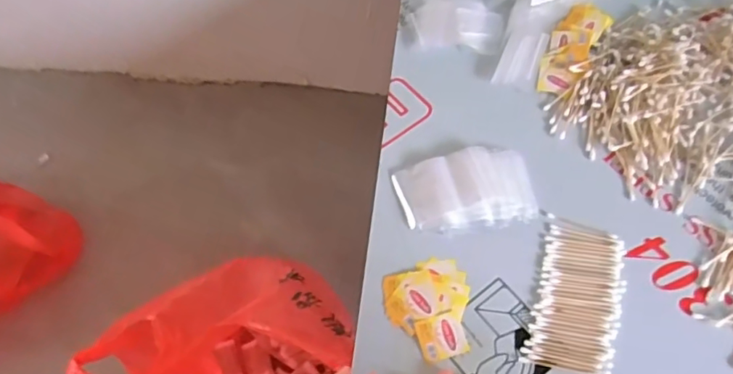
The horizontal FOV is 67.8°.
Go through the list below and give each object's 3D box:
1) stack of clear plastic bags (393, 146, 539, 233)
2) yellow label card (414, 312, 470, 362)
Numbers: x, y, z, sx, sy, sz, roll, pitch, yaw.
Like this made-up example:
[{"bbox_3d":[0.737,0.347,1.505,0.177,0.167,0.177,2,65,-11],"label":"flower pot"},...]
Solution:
[{"bbox_3d":[0.105,0.001,0.573,0.137,0.014,0.089,-10,63,-2],"label":"stack of clear plastic bags"},{"bbox_3d":[0.071,0.139,0.508,0.044,0.004,0.039,-12,69,-6],"label":"yellow label card"}]

